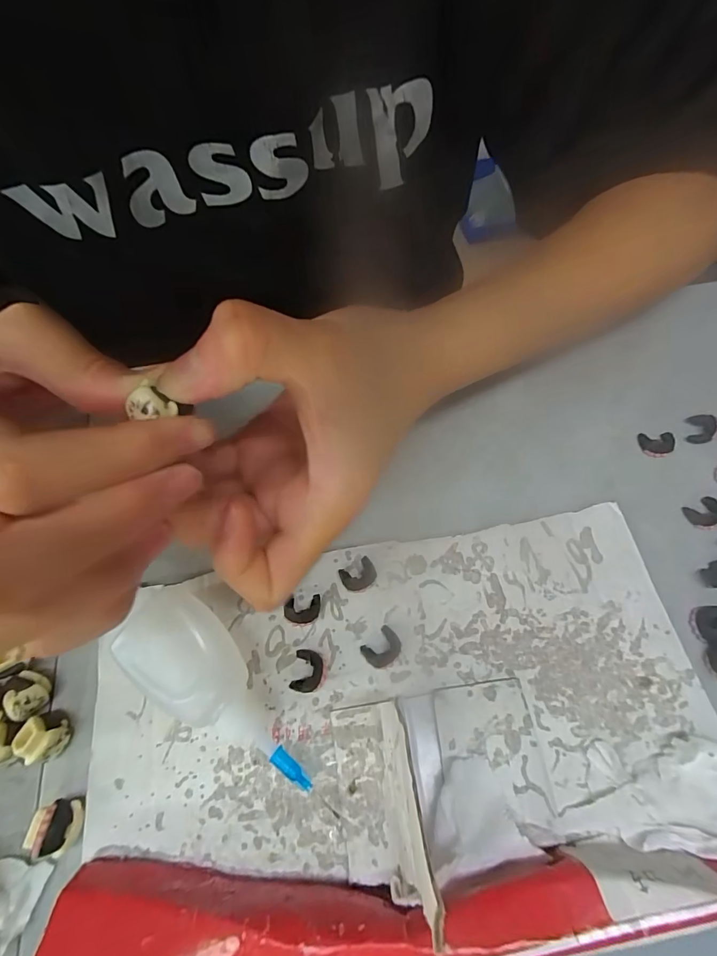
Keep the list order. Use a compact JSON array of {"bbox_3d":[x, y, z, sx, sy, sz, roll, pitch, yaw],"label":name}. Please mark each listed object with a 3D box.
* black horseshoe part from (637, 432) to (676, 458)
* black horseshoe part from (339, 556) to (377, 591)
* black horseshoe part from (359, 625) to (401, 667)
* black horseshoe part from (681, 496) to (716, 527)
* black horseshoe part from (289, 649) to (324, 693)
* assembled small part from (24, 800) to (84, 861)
[{"bbox_3d":[0.153,-0.017,0.217,0.017,0.004,0.014,0,65,1],"label":"black horseshoe part"},{"bbox_3d":[0.000,0.044,0.192,0.016,0.004,0.013,-30,68,-12],"label":"black horseshoe part"},{"bbox_3d":[0.010,0.071,0.178,0.016,0.004,0.013,-39,70,-16],"label":"black horseshoe part"},{"bbox_3d":[0.163,0.016,0.199,0.017,0.004,0.013,-22,66,-9],"label":"black horseshoe part"},{"bbox_3d":[-0.021,0.079,0.175,0.013,0.005,0.016,10,65,5],"label":"black horseshoe part"},{"bbox_3d":[-0.107,0.123,0.149,0.012,0.016,0.016,-5,65,-1],"label":"assembled small part"}]

